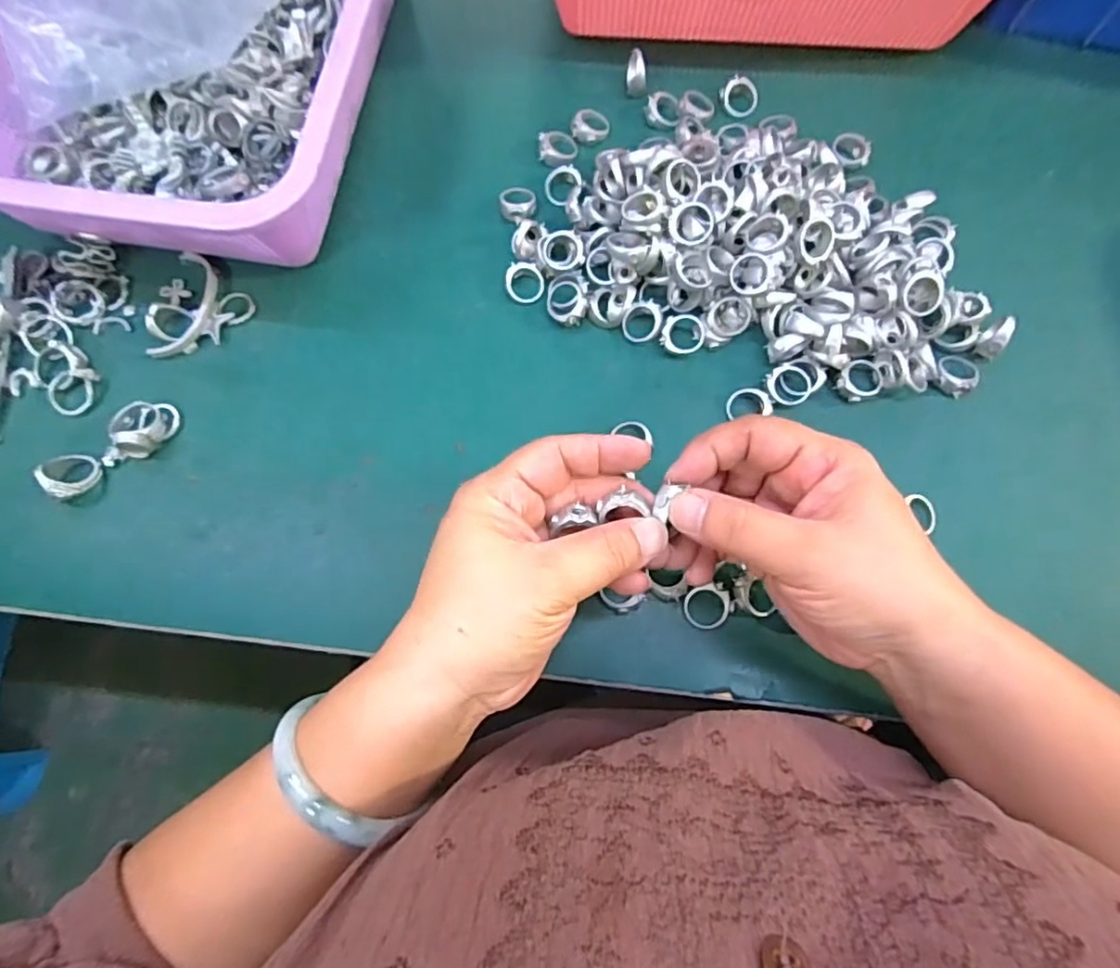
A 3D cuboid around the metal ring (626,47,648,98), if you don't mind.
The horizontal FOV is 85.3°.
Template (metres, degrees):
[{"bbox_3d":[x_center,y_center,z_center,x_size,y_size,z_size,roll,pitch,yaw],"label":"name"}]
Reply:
[{"bbox_3d":[0.048,-0.254,0.374,0.014,0.022,0.017,6,76,1],"label":"metal ring"}]

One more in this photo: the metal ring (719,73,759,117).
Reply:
[{"bbox_3d":[0.111,-0.241,0.377,0.023,0.006,0.023,-1,102,-4],"label":"metal ring"}]

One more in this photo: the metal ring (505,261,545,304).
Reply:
[{"bbox_3d":[-0.020,-0.112,0.339,0.021,0.004,0.023,-4,92,-6],"label":"metal ring"}]

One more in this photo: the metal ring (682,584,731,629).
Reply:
[{"bbox_3d":[0.071,0.059,0.293,0.023,0.004,0.022,1,93,12],"label":"metal ring"}]

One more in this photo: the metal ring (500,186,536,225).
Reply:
[{"bbox_3d":[-0.024,-0.163,0.353,0.021,0.008,0.022,0,76,0],"label":"metal ring"}]

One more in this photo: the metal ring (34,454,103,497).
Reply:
[{"bbox_3d":[-0.245,-0.004,0.304,0.020,0.019,0.023,16,76,4],"label":"metal ring"}]

